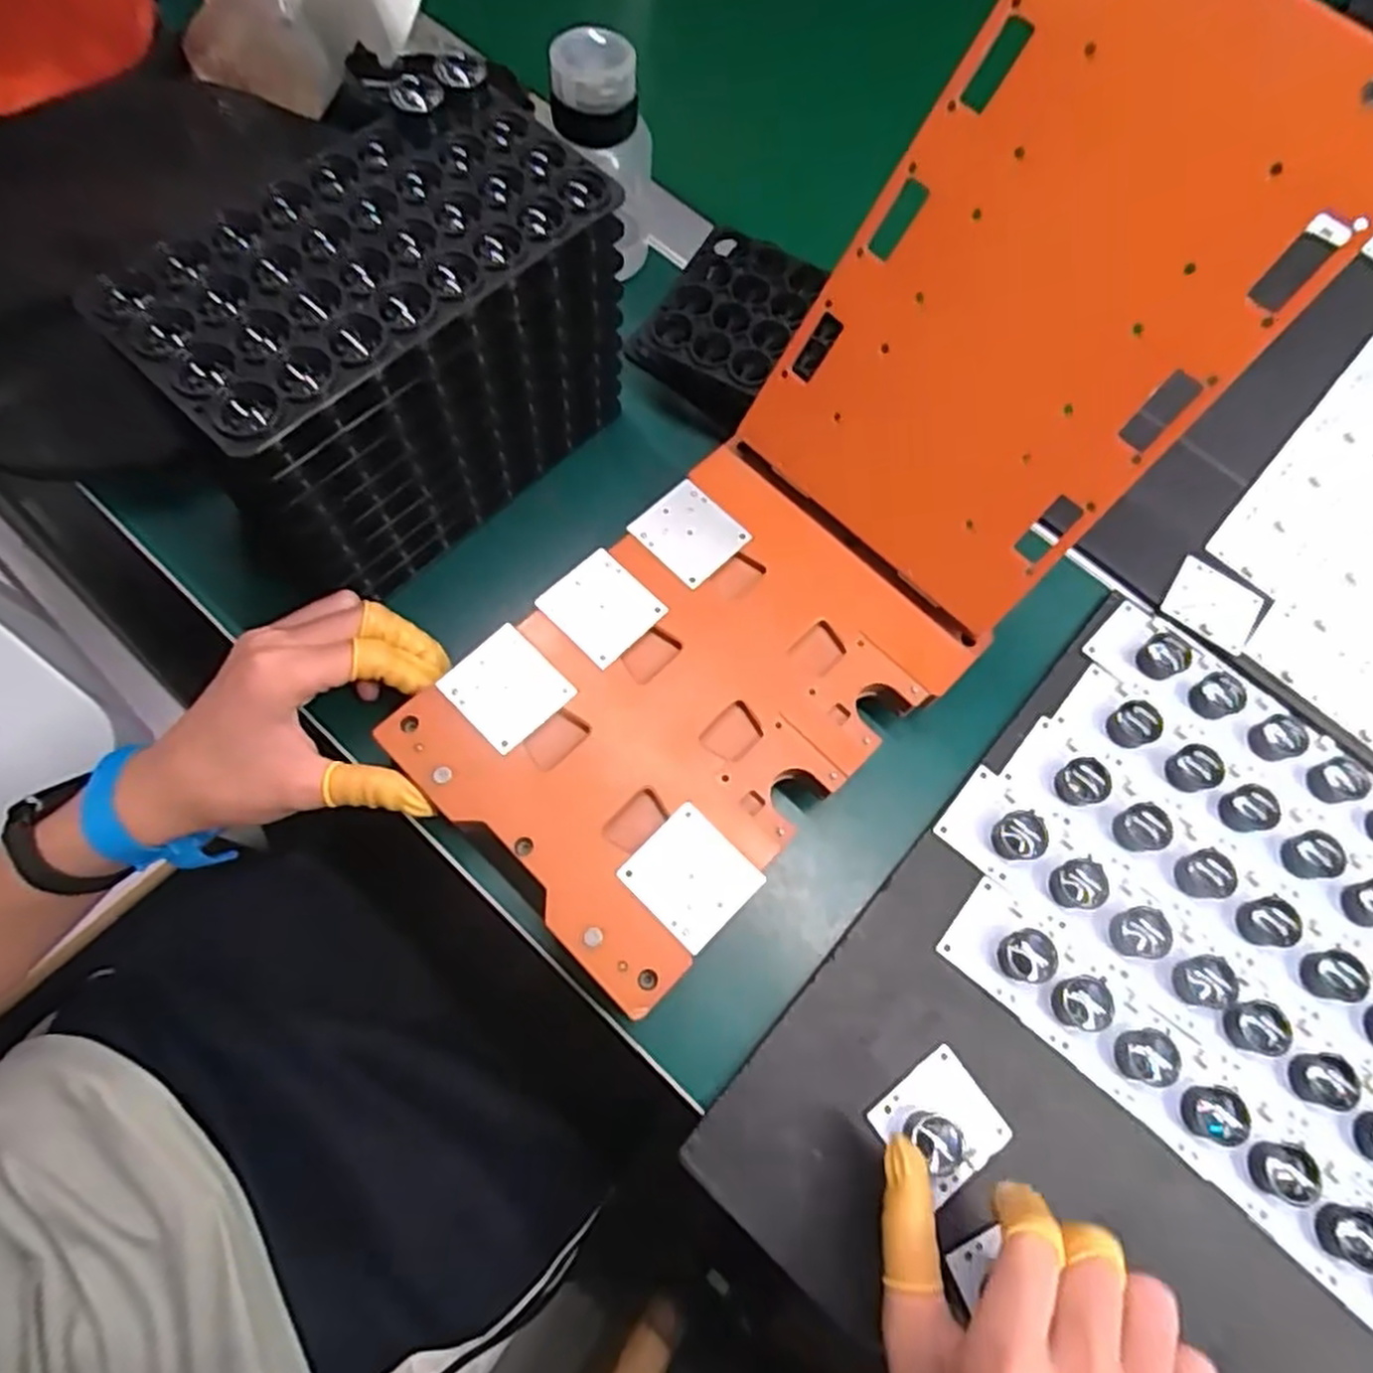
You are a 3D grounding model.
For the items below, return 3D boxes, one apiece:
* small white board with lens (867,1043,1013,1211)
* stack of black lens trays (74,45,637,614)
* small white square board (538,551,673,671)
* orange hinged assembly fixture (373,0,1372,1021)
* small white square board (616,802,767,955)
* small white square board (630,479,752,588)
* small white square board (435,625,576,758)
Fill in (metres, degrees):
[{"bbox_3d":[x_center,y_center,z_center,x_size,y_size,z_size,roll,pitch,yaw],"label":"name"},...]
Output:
[{"bbox_3d":[0.109,0.184,0.329,0.047,0.022,0.044,-33,75,-12],"label":"small white board with lens"},{"bbox_3d":[-0.129,-0.150,0.371,0.092,0.145,0.197,41,72,11],"label":"stack of black lens trays"},{"bbox_3d":[-0.041,-0.038,0.378,0.047,0.004,0.045,42,72,11],"label":"small white square board"},{"bbox_3d":[0.071,-0.076,0.348,0.158,0.102,0.414,44,100,12],"label":"orange hinged assembly fixture"},{"bbox_3d":[0.002,0.081,0.338,0.048,0.004,0.045,44,73,12],"label":"small white square board"},{"bbox_3d":[0.002,-0.077,0.398,0.046,0.006,0.043,44,73,12],"label":"small white square board"},{"bbox_3d":[-0.083,0.001,0.361,0.046,0.004,0.045,43,72,11],"label":"small white square board"}]

